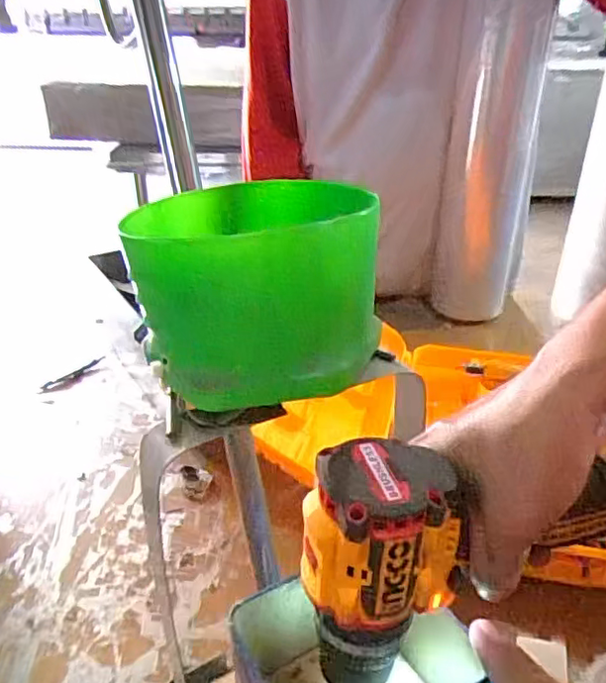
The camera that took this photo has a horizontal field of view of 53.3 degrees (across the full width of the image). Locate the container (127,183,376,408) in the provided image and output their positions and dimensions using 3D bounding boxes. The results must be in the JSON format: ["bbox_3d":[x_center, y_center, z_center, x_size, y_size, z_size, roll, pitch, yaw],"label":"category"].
[{"bbox_3d":[-0.024,-0.034,0.296,0.108,0.075,0.105,-5,32,-11],"label":"container"}]

